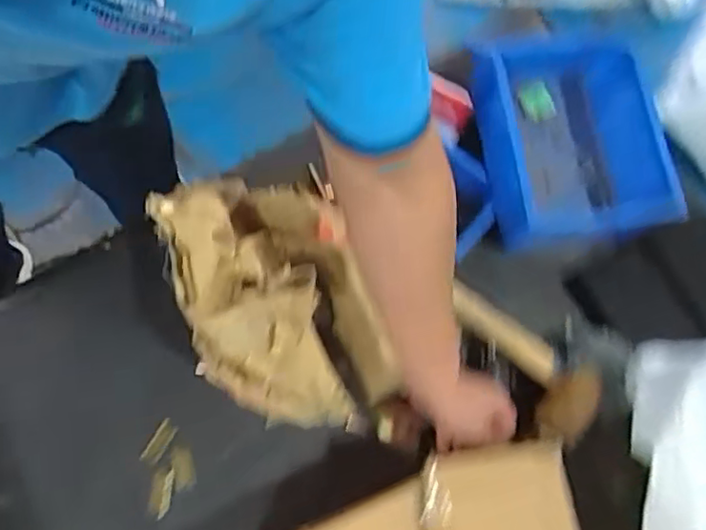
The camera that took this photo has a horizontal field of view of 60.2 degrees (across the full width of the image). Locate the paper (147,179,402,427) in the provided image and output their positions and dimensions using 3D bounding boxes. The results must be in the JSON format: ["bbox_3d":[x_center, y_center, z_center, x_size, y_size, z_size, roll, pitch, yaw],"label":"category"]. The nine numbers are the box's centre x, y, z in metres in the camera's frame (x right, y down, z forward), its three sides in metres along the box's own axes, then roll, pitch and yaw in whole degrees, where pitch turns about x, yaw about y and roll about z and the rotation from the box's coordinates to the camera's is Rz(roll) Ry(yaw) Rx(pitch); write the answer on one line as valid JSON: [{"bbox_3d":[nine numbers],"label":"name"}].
[{"bbox_3d":[-0.080,0.030,0.692,0.226,0.239,0.298,-22,77,-7],"label":"paper"}]

